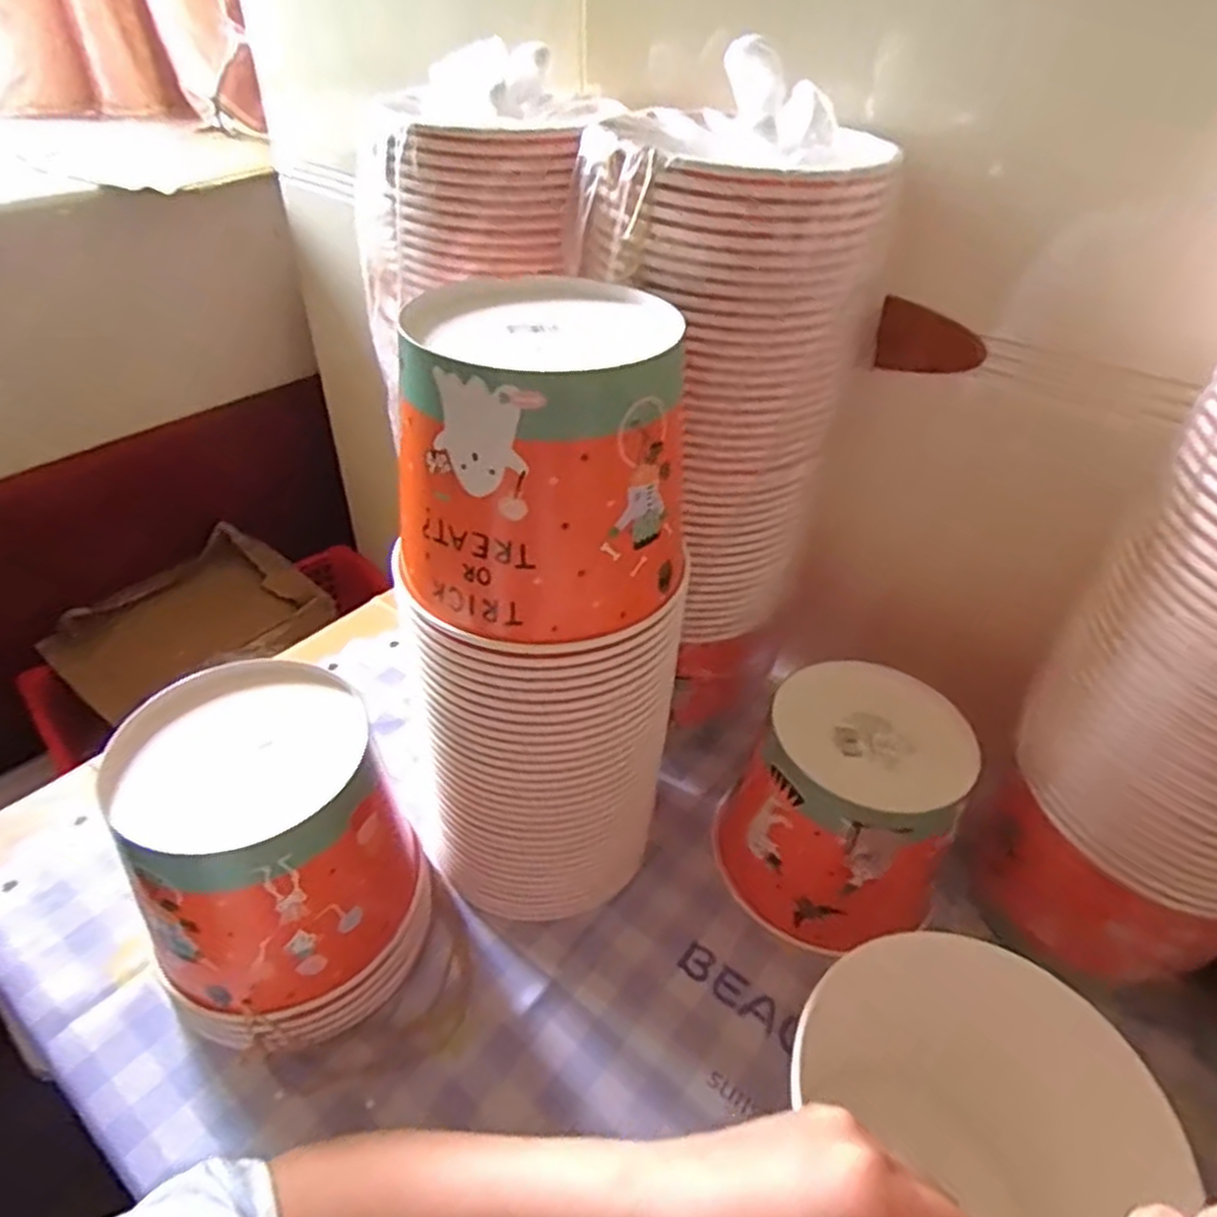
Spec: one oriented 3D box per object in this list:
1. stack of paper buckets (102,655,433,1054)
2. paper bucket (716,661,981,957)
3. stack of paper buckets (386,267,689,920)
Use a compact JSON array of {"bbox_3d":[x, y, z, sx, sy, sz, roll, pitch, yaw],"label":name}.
[{"bbox_3d":[-0.195,0.146,0.454,0.135,0.178,0.137,29,46,28],"label":"stack of paper buckets"},{"bbox_3d":[0.154,0.133,0.530,0.140,0.135,0.137,2,39,-1],"label":"paper bucket"},{"bbox_3d":[-0.038,0.005,0.466,0.153,0.355,0.163,4,39,2],"label":"stack of paper buckets"}]

